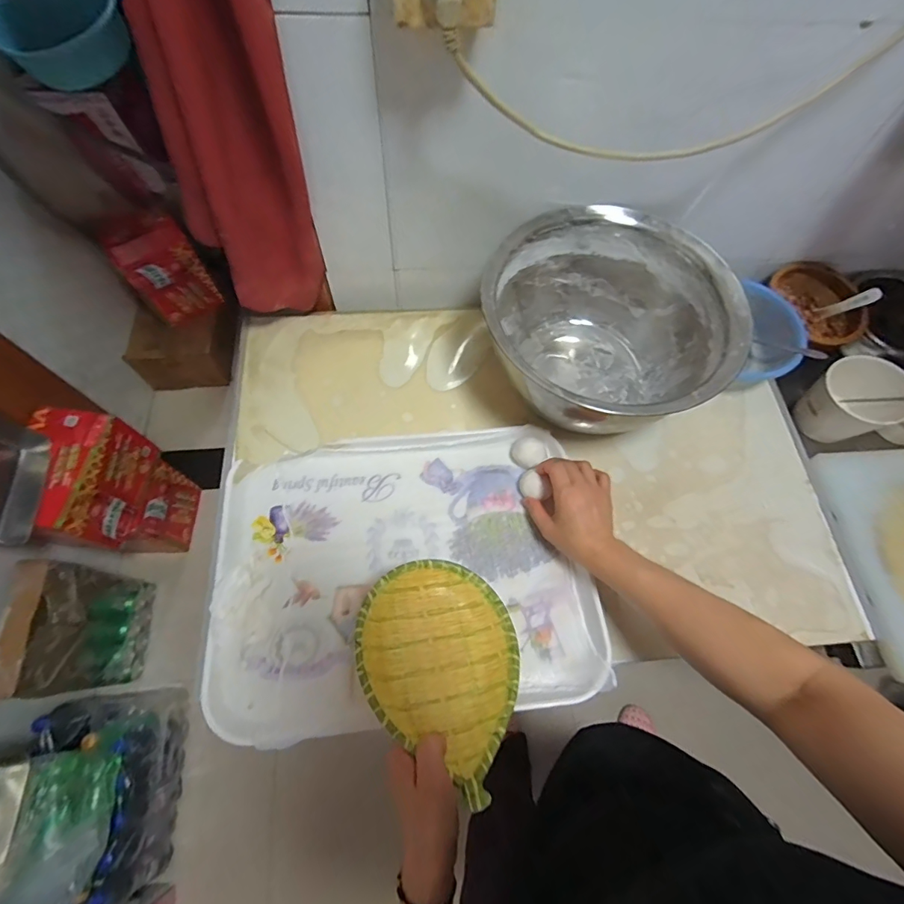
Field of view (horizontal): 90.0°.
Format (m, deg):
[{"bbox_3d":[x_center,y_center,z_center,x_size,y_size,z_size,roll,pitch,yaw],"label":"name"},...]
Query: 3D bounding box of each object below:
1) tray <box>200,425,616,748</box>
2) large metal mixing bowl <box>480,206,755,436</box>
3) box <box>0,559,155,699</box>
[{"bbox_3d":[-0.052,0.132,0.541,0.427,0.043,0.331,-5,67,-5],"label":"tray"},{"bbox_3d":[0.194,-0.161,0.614,0.301,0.160,0.294,1,67,-2],"label":"large metal mixing bowl"},{"bbox_3d":[-0.873,0.422,1.085,0.113,0.373,0.273,-1,67,-3],"label":"box"}]

